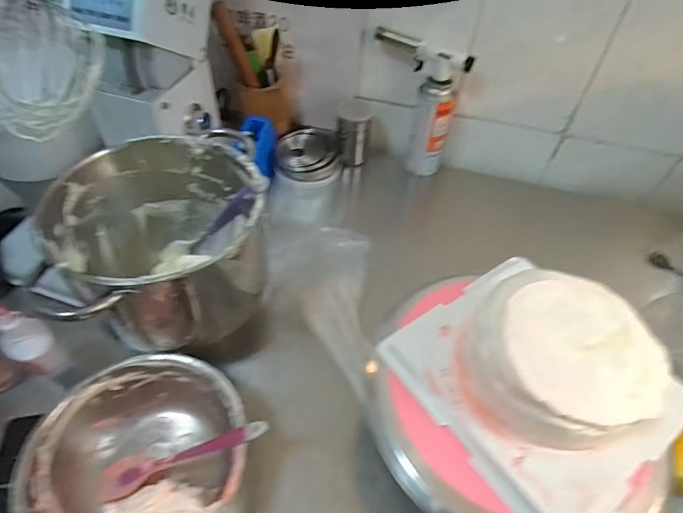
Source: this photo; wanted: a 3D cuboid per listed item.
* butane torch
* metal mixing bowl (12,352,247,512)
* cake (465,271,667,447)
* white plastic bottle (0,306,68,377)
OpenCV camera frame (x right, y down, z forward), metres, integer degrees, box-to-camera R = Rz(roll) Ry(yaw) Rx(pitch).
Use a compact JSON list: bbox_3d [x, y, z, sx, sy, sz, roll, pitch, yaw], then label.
[{"bbox_3d":[0.130,-0.264,0.797,0.161,0.238,0.067,7,50,3],"label":"butane torch"},{"bbox_3d":[-0.206,0.221,0.471,0.208,0.101,0.194,2,50,-2],"label":"metal mixing bowl"},{"bbox_3d":[0.191,0.093,0.401,0.142,0.081,0.154,2,50,-2],"label":"cake"},{"bbox_3d":[-0.341,0.105,0.494,0.035,0.123,0.044,31,55,21],"label":"white plastic bottle"}]

